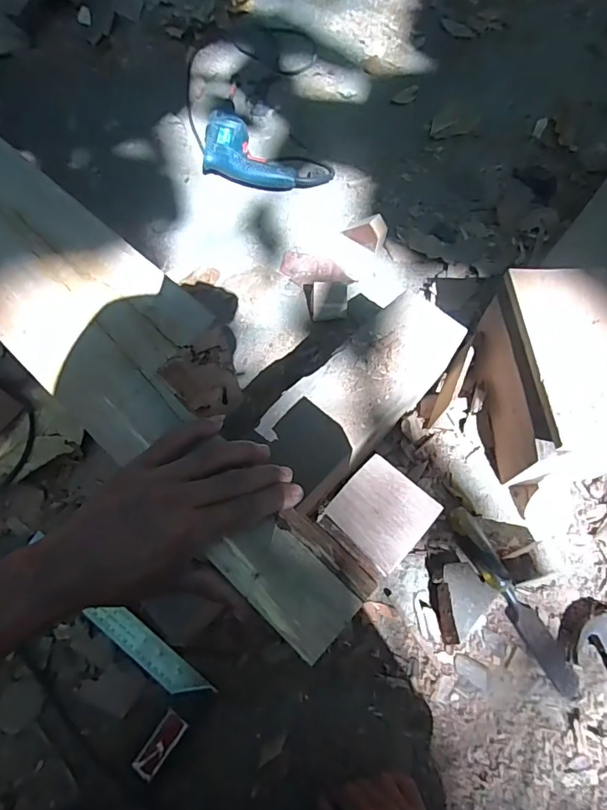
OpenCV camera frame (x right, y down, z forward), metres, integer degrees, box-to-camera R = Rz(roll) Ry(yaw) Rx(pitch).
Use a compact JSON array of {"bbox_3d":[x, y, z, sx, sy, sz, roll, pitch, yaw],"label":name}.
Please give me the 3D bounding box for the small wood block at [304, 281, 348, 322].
[{"bbox_3d":[0.038,-0.186,0.777,0.060,0.062,0.081,-9,67,-4],"label":"small wood block"}]

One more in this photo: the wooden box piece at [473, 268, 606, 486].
[{"bbox_3d":[0.337,-0.033,0.642,0.153,0.164,0.249,0,67,0],"label":"wooden box piece"}]

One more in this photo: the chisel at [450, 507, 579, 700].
[{"bbox_3d":[0.265,0.243,0.598,0.035,0.023,0.241,-27,70,-11],"label":"chisel"}]

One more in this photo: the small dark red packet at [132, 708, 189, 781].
[{"bbox_3d":[-0.160,0.381,0.527,0.028,0.005,0.067,33,71,13],"label":"small dark red packet"}]

